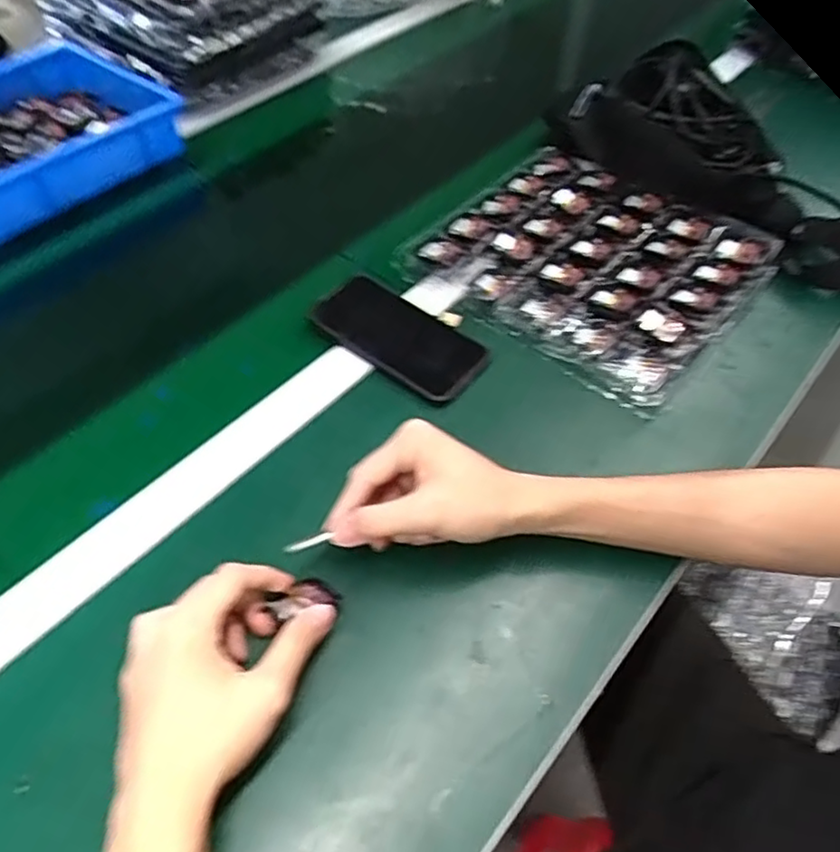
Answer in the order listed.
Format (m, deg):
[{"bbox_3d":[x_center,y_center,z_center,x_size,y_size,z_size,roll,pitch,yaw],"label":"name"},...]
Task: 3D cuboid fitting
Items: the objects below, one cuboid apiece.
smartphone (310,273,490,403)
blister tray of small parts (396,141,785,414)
[{"bbox_3d":[-0.016,-0.082,0.607,0.160,0.013,0.081,33,58,23],"label":"smartphone"},{"bbox_3d":[0.156,-0.165,0.650,0.284,0.029,0.235,33,58,22],"label":"blister tray of small parts"}]

